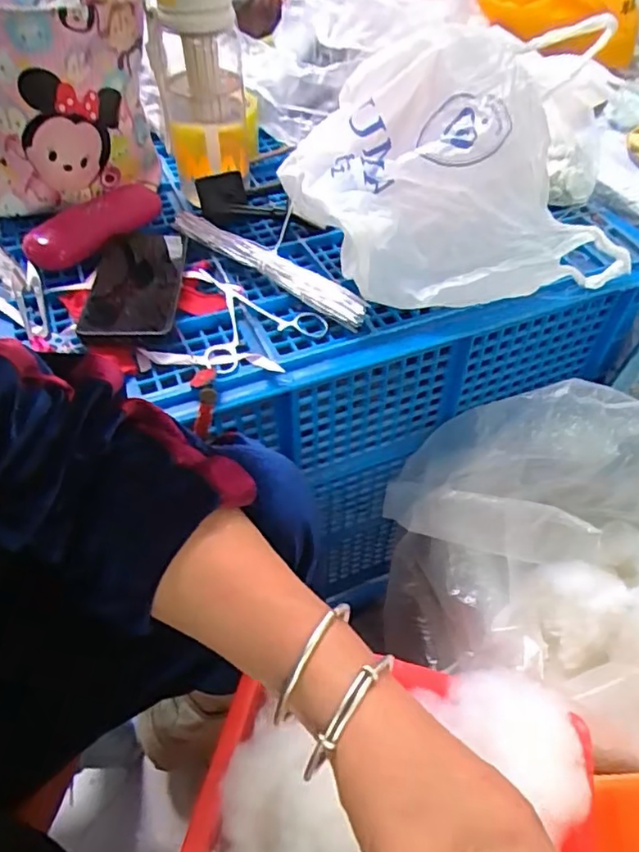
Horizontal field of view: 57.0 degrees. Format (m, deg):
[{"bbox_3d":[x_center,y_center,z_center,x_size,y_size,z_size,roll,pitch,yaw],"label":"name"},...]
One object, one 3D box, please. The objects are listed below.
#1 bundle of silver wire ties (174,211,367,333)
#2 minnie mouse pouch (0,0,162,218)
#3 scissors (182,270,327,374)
[{"bbox_3d":[-0.055,-0.160,0.579,0.254,0.029,0.022,35,58,25],"label":"bundle of silver wire ties"},{"bbox_3d":[-0.268,-0.312,0.583,0.215,0.204,0.088,-20,53,-16],"label":"minnie mouse pouch"},{"bbox_3d":[-0.070,-0.112,0.550,0.114,0.014,0.136,-21,53,-17],"label":"scissors"}]

